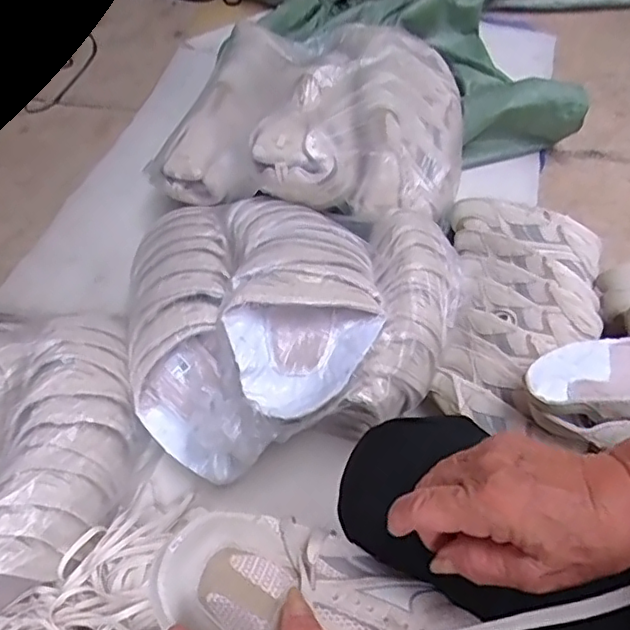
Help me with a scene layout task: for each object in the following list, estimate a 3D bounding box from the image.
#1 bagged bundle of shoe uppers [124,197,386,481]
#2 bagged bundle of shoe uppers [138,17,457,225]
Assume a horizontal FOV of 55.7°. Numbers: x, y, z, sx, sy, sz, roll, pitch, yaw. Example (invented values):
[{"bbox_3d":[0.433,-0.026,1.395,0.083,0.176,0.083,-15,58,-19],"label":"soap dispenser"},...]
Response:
[{"bbox_3d":[-0.088,-0.016,0.775,0.336,0.130,0.403,-11,58,1],"label":"bagged bundle of shoe uppers"},{"bbox_3d":[0.012,-0.318,0.944,0.446,0.138,0.373,13,62,15],"label":"bagged bundle of shoe uppers"}]

